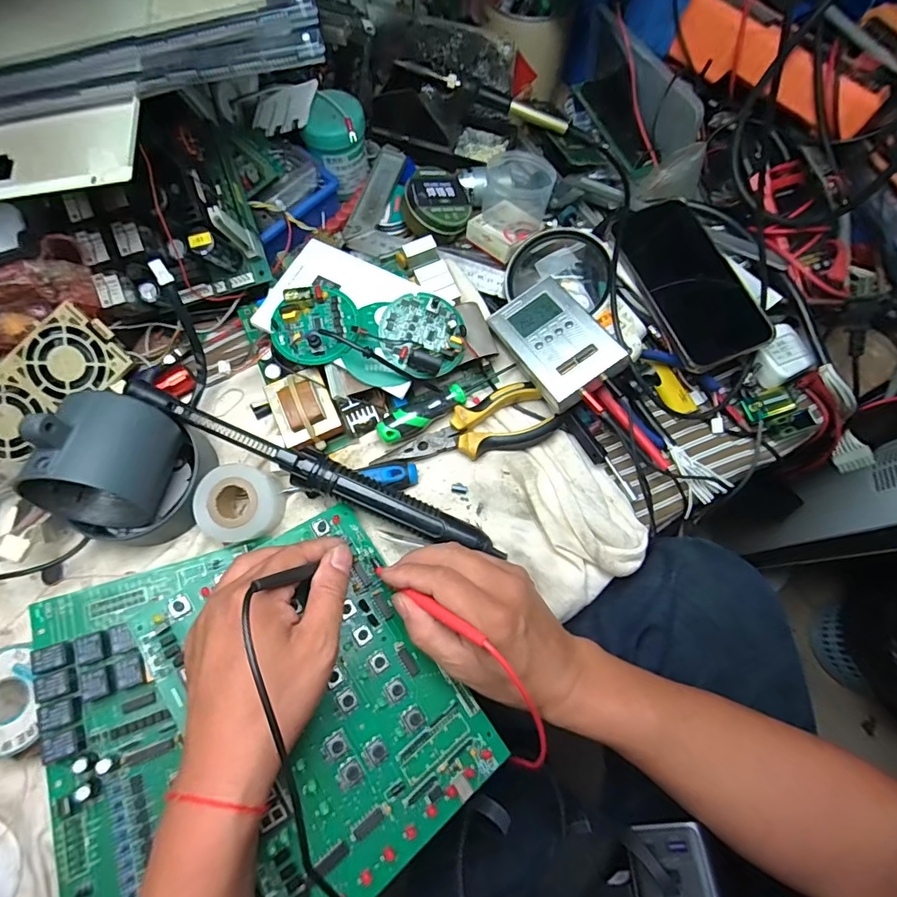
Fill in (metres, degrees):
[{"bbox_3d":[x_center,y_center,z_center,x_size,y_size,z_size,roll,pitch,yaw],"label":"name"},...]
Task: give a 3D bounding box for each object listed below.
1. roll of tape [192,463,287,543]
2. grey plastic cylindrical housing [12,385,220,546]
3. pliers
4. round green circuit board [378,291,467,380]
[{"bbox_3d":[-0.164,0.044,0.378,0.058,0.032,0.057,0,71,-1],"label":"roll of tape"},{"bbox_3d":[-0.239,0.014,0.350,0.086,0.109,0.101,13,71,3],"label":"grey plastic cylindrical housing"},{"bbox_3d":[0.015,-0.019,0.398,0.147,0.013,0.051,-11,72,-5],"label":"pliers"},{"bbox_3d":[-0.020,-0.096,0.399,0.070,0.022,0.067,0,71,-1],"label":"round green circuit board"}]

